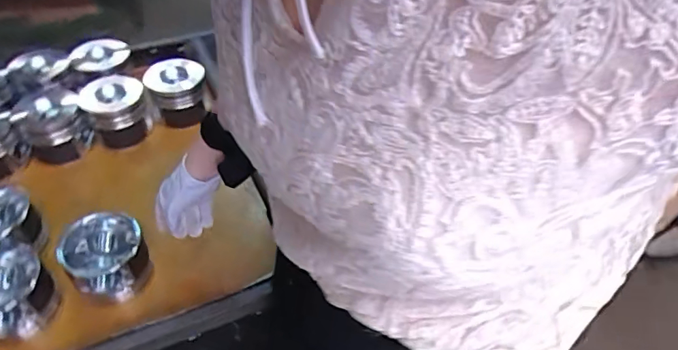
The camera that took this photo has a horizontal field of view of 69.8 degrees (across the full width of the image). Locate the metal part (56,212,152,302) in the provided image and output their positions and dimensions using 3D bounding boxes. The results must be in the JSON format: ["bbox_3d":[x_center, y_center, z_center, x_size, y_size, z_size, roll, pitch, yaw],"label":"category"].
[{"bbox_3d":[-0.350,0.130,0.739,0.110,0.109,0.098,-23,51,-25],"label":"metal part"}]

